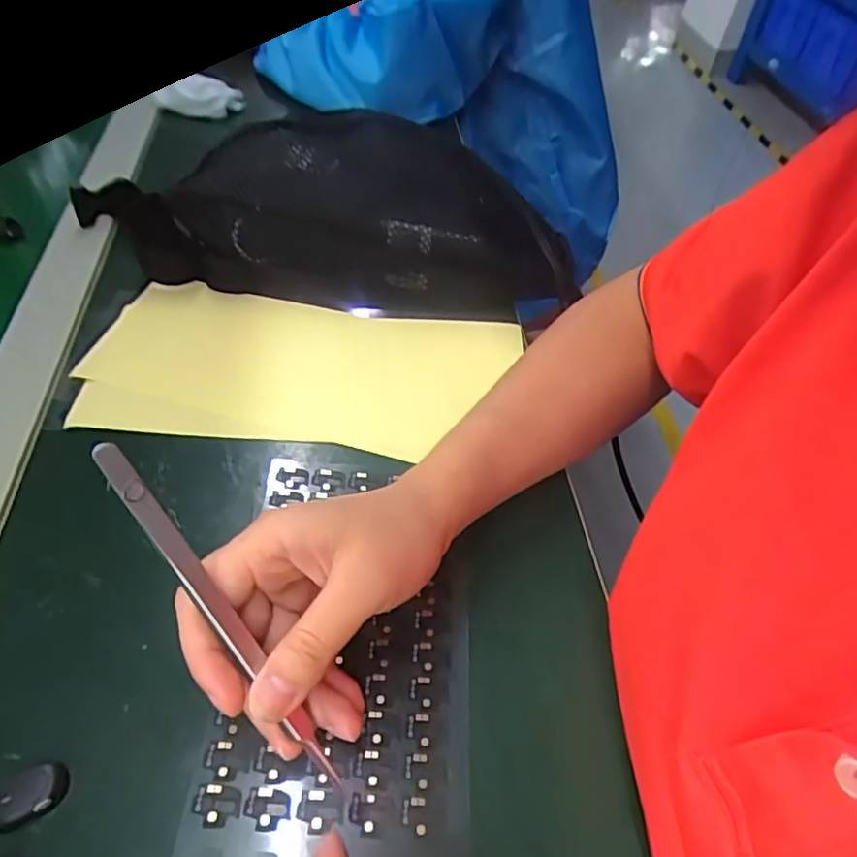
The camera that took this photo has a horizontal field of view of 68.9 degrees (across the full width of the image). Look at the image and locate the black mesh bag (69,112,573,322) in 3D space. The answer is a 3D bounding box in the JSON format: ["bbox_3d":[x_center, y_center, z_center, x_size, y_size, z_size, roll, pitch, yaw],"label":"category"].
[{"bbox_3d":[-0.081,-0.153,0.449,0.357,0.089,0.112,7,47,-1],"label":"black mesh bag"}]

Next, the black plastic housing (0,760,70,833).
[{"bbox_3d":[-0.154,0.141,0.240,0.028,0.005,0.018,-17,52,-21],"label":"black plastic housing"}]

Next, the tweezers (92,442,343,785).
[{"bbox_3d":[-0.079,0.067,0.234,0.010,0.004,0.144,-36,95,-33],"label":"tweezers"}]

